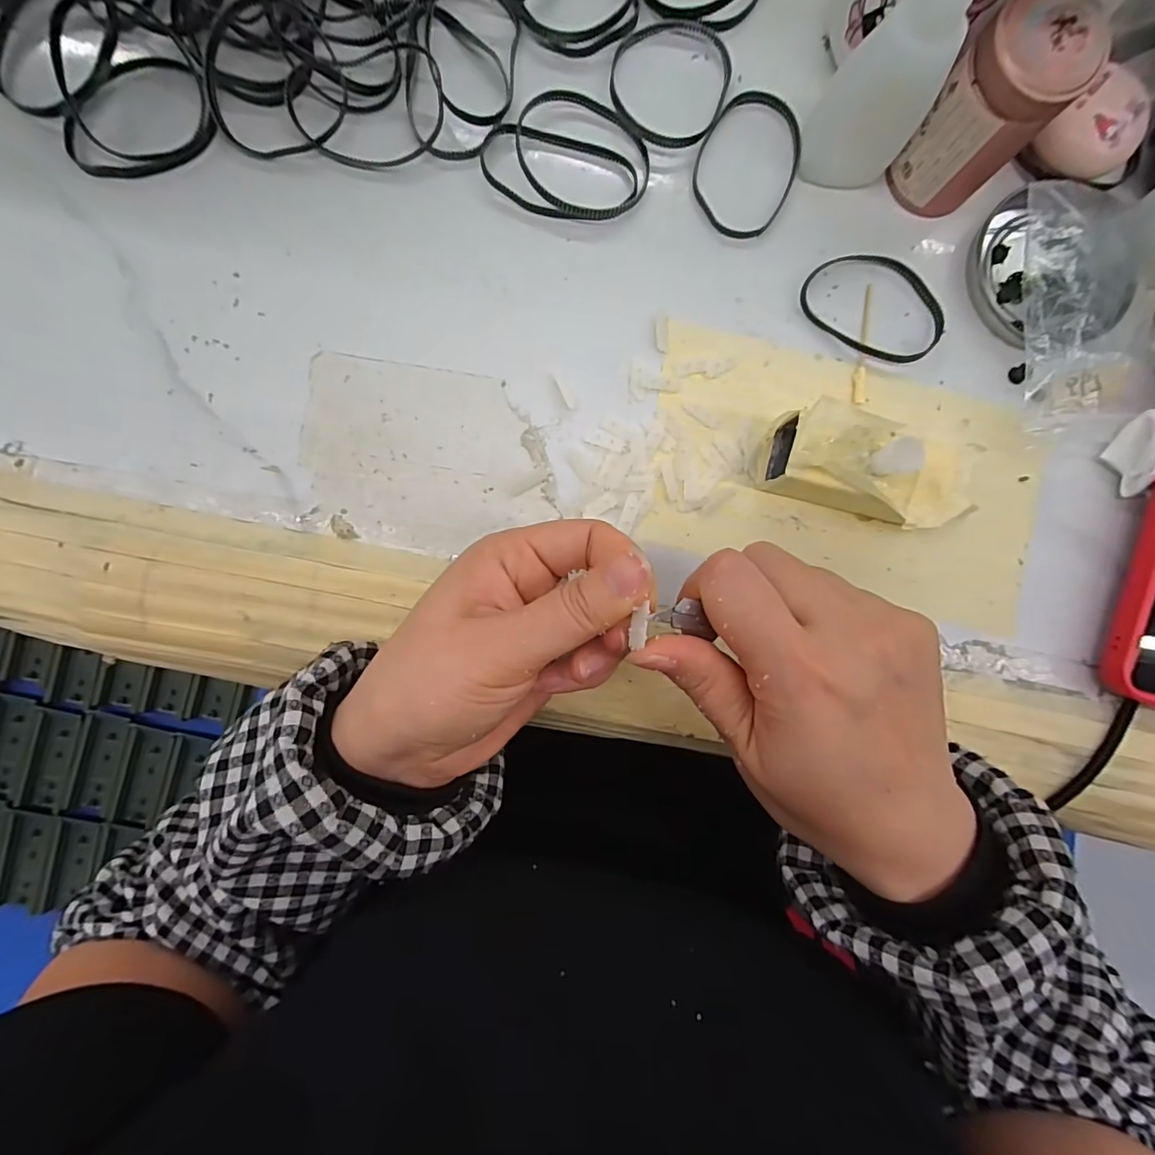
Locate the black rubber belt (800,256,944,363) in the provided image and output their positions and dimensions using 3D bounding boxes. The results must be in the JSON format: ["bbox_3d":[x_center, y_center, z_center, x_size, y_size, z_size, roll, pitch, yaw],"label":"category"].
[{"bbox_3d":[0.146,-0.134,0.253,0.071,0.005,0.049,30,90,-3],"label":"black rubber belt"}]

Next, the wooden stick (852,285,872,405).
[{"bbox_3d":[0.139,-0.114,0.253,0.007,0.004,0.059,6,91,-2],"label":"wooden stick"}]

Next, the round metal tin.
[{"bbox_3d":[0.232,-0.148,0.247,0.072,0.019,0.073,0,91,-2],"label":"round metal tin"}]

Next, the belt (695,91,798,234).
[{"bbox_3d":[0.081,-0.198,0.249,0.049,0.004,0.065,30,90,-3],"label":"belt"}]

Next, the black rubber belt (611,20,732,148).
[{"bbox_3d":[0.043,-0.235,0.247,0.056,0.007,0.061,0,91,-2],"label":"black rubber belt"}]

